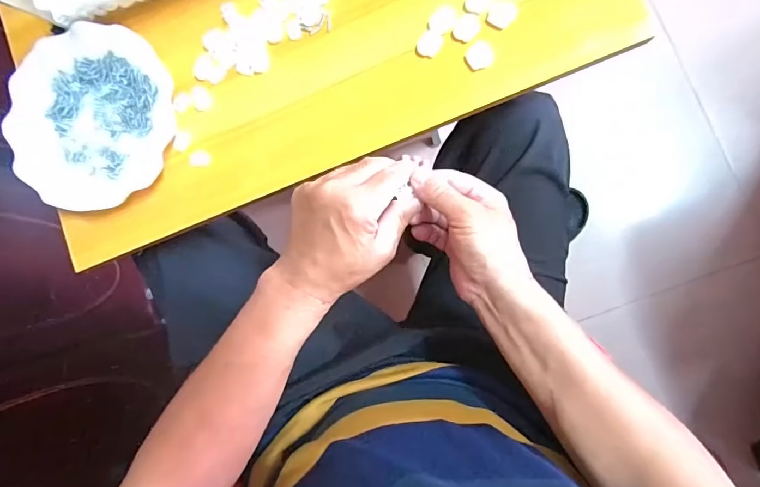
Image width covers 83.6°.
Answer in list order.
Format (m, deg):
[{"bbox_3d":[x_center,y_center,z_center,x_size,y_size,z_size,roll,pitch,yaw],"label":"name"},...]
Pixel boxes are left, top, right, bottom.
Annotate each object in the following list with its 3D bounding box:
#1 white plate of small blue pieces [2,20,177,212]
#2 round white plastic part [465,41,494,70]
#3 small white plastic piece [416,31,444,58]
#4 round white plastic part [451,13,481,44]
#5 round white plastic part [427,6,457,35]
[{"bbox_3d":[-0.294,-0.128,0.432,0.172,0.018,0.178,0,88,9],"label":"white plate of small blue pieces"},{"bbox_3d":[0.090,-0.170,0.383,0.024,0.004,0.022,0,88,9],"label":"round white plastic part"},{"bbox_3d":[0.045,-0.181,0.385,0.022,0.004,0.024,0,88,9],"label":"small white plastic piece"},{"bbox_3d":[0.078,-0.195,0.383,0.023,0.004,0.027,27,92,9],"label":"round white plastic part"},{"bbox_3d":[0.056,-0.204,0.386,0.020,0.004,0.024,33,93,9],"label":"round white plastic part"}]

